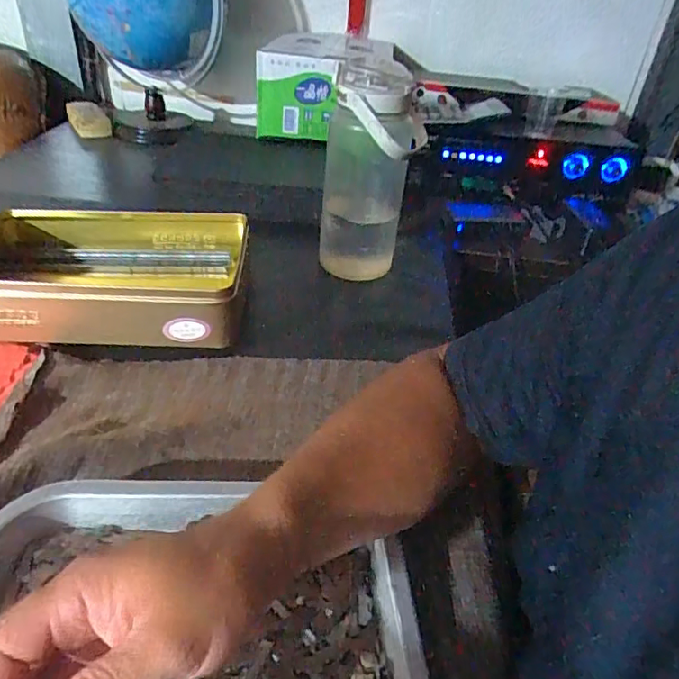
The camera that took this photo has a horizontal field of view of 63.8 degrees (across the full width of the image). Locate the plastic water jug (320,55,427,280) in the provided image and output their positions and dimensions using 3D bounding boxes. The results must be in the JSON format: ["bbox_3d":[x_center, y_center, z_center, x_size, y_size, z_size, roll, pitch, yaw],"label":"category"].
[{"bbox_3d":[0.037,-0.207,0.687,0.107,0.244,0.098,5,36,0],"label":"plastic water jug"}]

